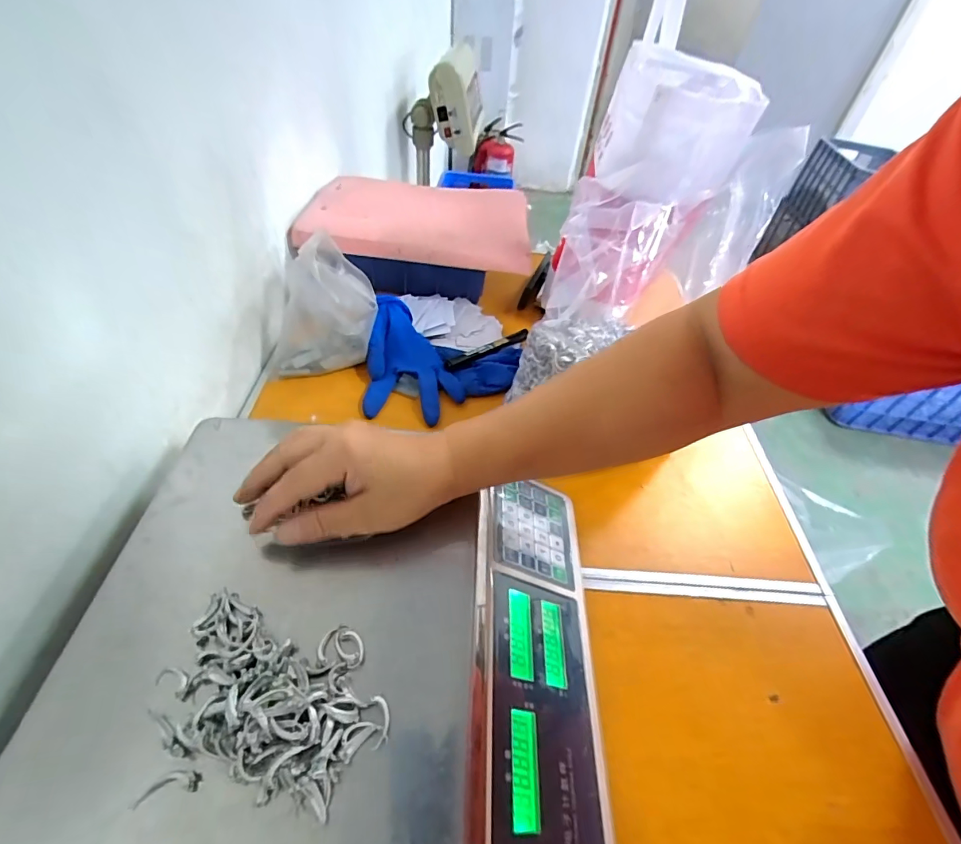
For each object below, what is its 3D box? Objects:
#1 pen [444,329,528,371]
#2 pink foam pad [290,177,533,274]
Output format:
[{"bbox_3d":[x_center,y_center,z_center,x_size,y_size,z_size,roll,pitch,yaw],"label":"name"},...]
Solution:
[{"bbox_3d":[0.010,-0.097,0.602,0.136,0.007,0.020,-26,54,-28],"label":"pen"},{"bbox_3d":[-0.084,-0.300,0.661,0.308,0.034,0.212,4,47,-2],"label":"pink foam pad"}]

